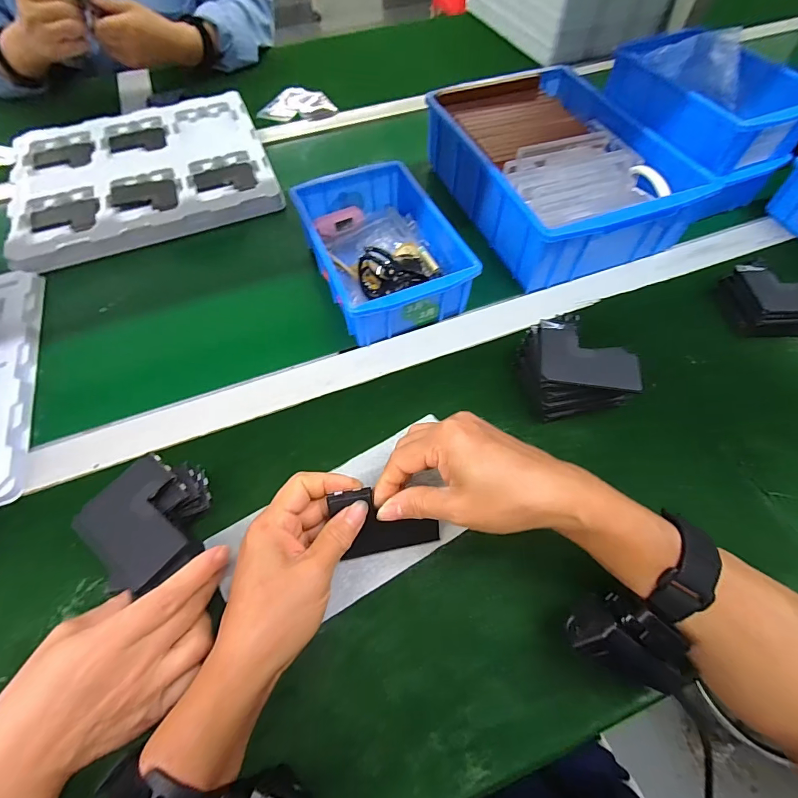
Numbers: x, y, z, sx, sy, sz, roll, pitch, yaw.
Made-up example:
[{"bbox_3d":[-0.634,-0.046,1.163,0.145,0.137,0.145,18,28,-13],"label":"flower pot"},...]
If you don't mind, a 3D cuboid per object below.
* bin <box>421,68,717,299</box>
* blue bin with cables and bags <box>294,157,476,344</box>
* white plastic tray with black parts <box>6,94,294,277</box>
[{"bbox_3d":[0.179,-0.271,0.480,0.208,0.077,0.290,-20,61,-10],"label":"bin"},{"bbox_3d":[-0.021,-0.161,0.434,0.130,0.056,0.197,-21,61,-11],"label":"blue bin with cables and bags"},{"bbox_3d":[-0.343,-0.305,0.552,0.320,0.025,0.300,-20,61,-10],"label":"white plastic tray with black parts"}]

